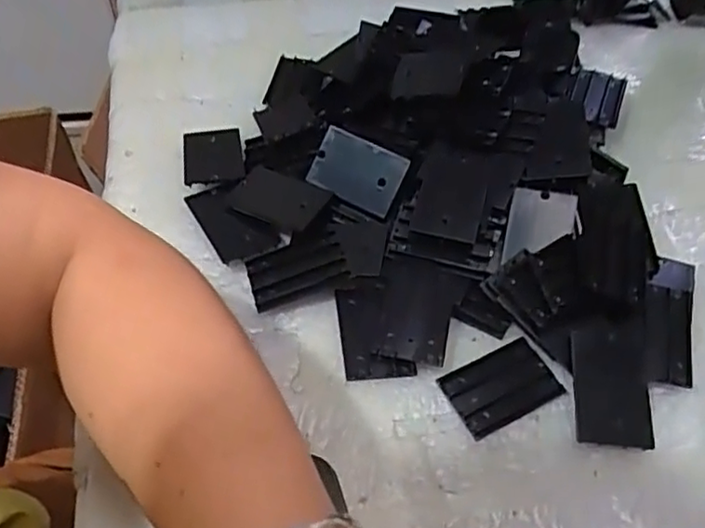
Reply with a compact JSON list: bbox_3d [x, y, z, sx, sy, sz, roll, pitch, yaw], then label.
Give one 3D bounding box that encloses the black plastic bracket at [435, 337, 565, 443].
[{"bbox_3d":[0.074,0.061,0.327,0.053,0.005,0.035,-21,55,-18],"label":"black plastic bracket"}]

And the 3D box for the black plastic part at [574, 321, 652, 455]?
[{"bbox_3d":[0.127,0.058,0.320,0.037,0.007,0.060,7,66,0],"label":"black plastic part"}]

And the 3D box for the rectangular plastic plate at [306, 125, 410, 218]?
[{"bbox_3d":[0.002,-0.054,0.385,0.054,0.004,0.036,28,94,17],"label":"rectangular plastic plate"}]

